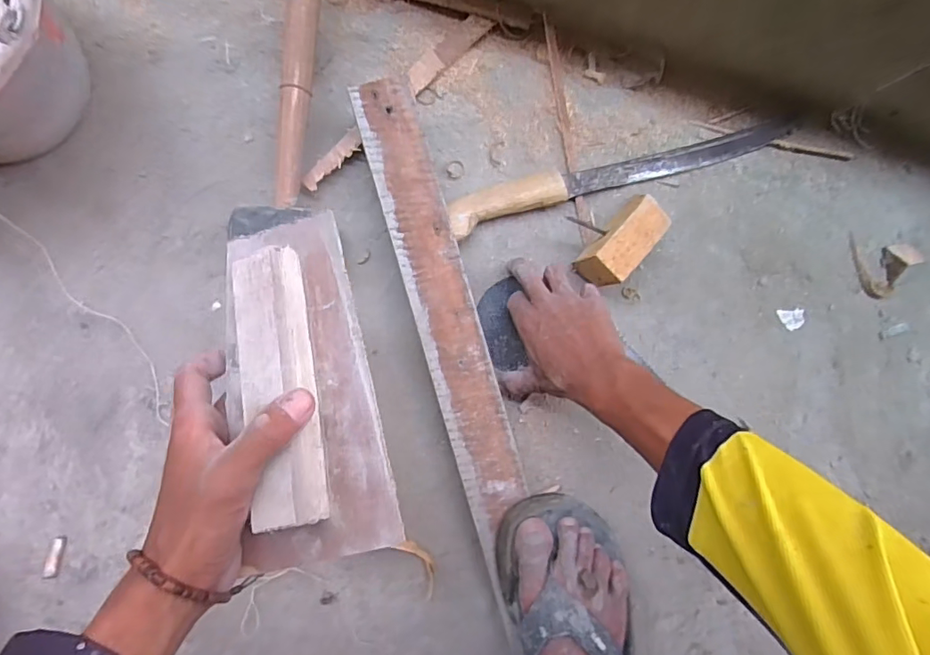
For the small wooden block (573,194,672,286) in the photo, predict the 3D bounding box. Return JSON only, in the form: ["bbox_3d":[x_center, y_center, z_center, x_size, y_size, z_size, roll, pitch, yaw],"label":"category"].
[{"bbox_3d":[0.157,-0.084,0.526,0.043,0.064,0.089,40,84,-5],"label":"small wooden block"}]

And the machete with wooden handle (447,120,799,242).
[{"bbox_3d":[0.180,-0.170,0.550,0.410,0.027,0.037,-17,90,-7],"label":"machete with wooden handle"}]

